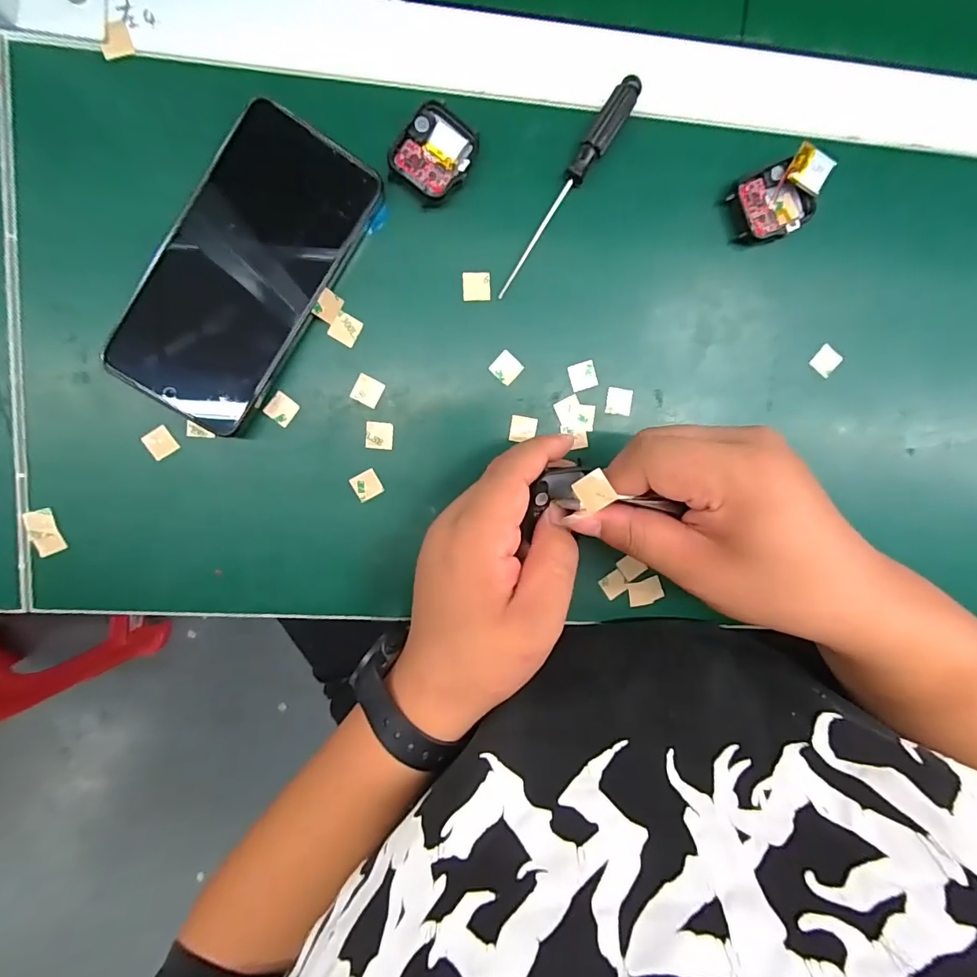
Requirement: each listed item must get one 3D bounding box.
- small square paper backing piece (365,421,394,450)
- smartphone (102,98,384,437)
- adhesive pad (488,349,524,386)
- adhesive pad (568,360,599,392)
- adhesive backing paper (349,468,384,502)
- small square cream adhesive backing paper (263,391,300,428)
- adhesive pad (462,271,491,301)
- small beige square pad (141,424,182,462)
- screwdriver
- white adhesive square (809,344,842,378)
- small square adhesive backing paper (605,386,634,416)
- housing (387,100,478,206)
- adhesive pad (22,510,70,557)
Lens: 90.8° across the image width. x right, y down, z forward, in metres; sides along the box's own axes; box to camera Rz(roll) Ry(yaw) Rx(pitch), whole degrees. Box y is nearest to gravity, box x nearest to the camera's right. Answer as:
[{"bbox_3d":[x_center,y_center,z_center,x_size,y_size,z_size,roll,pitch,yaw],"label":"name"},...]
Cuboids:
[{"bbox_3d":[-0.063,-0.030,0.279,0.015,0.004,0.016,3,97,-5],"label":"small square paper backing piece"},{"bbox_3d":[-0.128,-0.113,0.256,0.077,0.016,0.160,31,93,-8],"label":"smartphone"},{"bbox_3d":[0.011,-0.070,0.280,0.015,0.004,0.016,40,92,-8],"label":"adhesive pad"},{"bbox_3d":[0.056,-0.067,0.285,0.016,0.004,0.016,-17,98,-3],"label":"adhesive pad"},{"bbox_3d":[-0.071,-0.002,0.281,0.016,0.004,0.016,-28,98,-1],"label":"adhesive backing paper"},{"bbox_3d":[-0.118,-0.045,0.273,0.015,0.004,0.016,38,92,-8],"label":"small square cream adhesive backing paper"},{"bbox_3d":[-0.006,-0.115,0.274,0.016,0.004,0.015,-2,97,-5],"label":"adhesive pad"},{"bbox_3d":[-0.183,-0.026,0.269,0.015,0.004,0.015,-31,98,-1],"label":"small beige square pad"},{"bbox_3d":[0.044,-0.166,0.267,0.014,0.012,0.131,32,93,-8],"label":"screwdriver"},{"bbox_3d":[0.209,-0.079,0.298,0.015,0.004,0.016,37,93,-8],"label":"white adhesive square"},{"bbox_3d":[0.079,-0.052,0.288,0.016,0.004,0.016,6,96,-6],"label":"small square adhesive backing paper"},{"bbox_3d":[-0.028,-0.180,0.259,0.037,0.008,0.047,36,93,-8],"label":"housing"},{"bbox_3d":[-0.249,0.025,0.270,0.015,0.005,0.026,-12,98,-3],"label":"adhesive pad"}]

